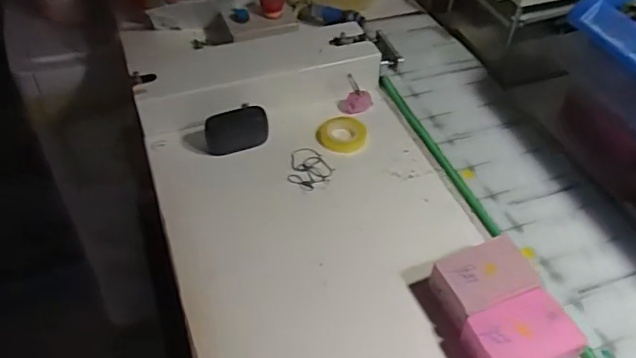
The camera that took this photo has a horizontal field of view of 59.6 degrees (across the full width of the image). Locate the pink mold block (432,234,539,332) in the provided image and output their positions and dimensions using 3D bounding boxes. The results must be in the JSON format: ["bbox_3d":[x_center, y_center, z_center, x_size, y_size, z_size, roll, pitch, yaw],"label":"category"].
[{"bbox_3d":[0.123,0.079,0.421,0.068,0.035,0.051,-17,49,-15],"label":"pink mold block"}]

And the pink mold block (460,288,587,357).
[{"bbox_3d":[0.142,0.113,0.387,0.072,0.028,0.050,-15,49,-14],"label":"pink mold block"}]

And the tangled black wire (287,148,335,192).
[{"bbox_3d":[-0.012,-0.010,0.526,0.042,0.004,0.047,-28,53,-24],"label":"tangled black wire"}]

